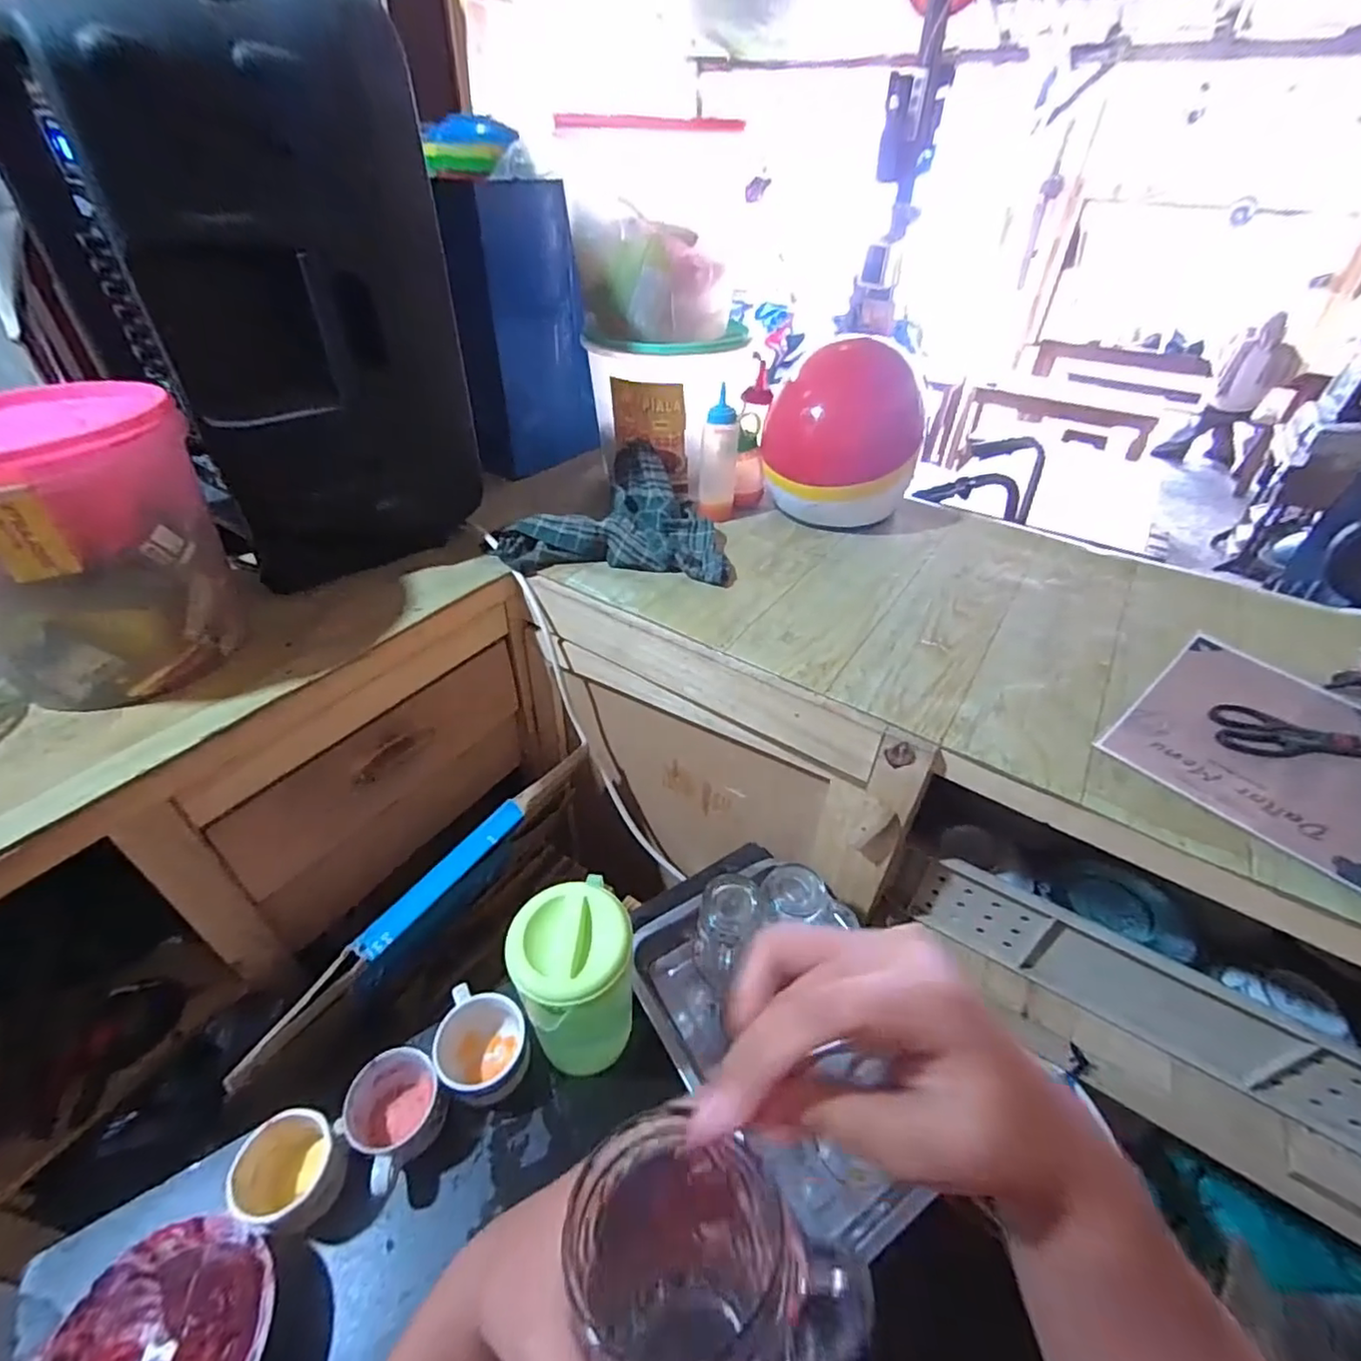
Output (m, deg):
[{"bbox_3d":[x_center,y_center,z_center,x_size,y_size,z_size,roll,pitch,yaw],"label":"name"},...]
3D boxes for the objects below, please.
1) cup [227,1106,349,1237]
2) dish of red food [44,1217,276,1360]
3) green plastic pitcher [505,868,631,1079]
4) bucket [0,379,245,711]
[{"bbox_3d":[-0.338,0.428,0.535,0.081,0.063,0.074,1,41,-1],"label":"cup"},{"bbox_3d":[-0.382,0.503,0.454,0.141,0.049,0.146,-7,42,-9],"label":"dish of red food"},{"bbox_3d":[-0.100,0.294,0.593,0.105,0.186,0.103,-18,45,-20],"label":"green plastic pitcher"},{"bbox_3d":[-0.578,-0.119,0.587,0.207,0.237,0.228,23,46,23],"label":"bucket"}]

